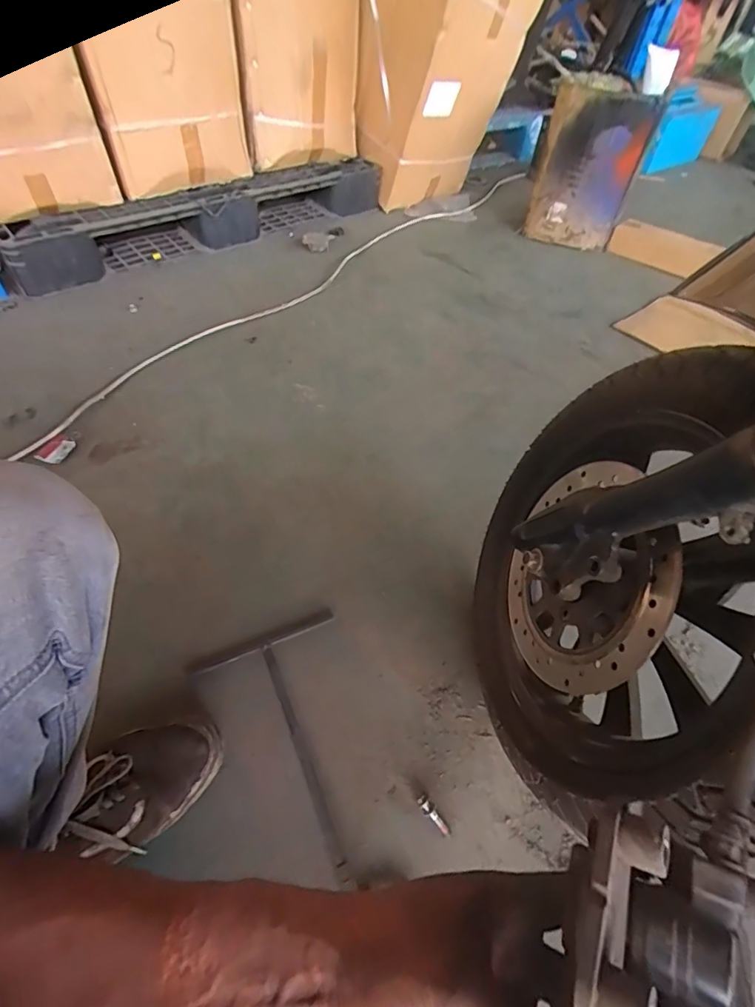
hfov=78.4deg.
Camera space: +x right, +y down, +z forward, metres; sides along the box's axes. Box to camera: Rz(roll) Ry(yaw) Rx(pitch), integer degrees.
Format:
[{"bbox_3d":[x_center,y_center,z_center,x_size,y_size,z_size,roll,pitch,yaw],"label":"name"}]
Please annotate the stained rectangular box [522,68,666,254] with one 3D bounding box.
[{"bbox_3d":[0.628,-1.009,1.381,0.274,0.349,0.282,20,52,11],"label":"stained rectangular box"}]

